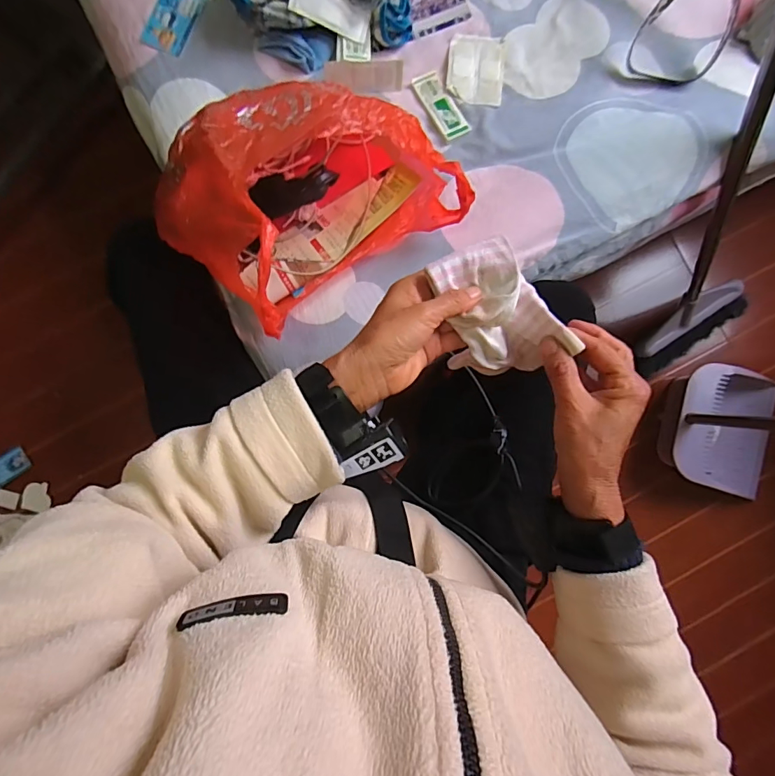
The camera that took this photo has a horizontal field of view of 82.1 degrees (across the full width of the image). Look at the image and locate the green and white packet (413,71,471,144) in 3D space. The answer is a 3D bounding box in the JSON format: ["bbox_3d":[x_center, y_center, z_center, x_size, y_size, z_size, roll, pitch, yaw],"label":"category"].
[{"bbox_3d":[0.063,-0.337,0.530,0.033,0.005,0.091,-27,89,-2],"label":"green and white packet"}]

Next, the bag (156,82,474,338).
[{"bbox_3d":[-0.075,-0.187,0.434,0.244,0.172,0.208,-43,89,-2],"label":"bag"}]

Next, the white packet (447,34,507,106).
[{"bbox_3d":[0.107,-0.384,0.536,0.067,0.006,0.083,7,88,-1],"label":"white packet"}]

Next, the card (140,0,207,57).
[{"bbox_3d":[-0.258,-0.446,0.537,0.051,0.004,0.084,27,92,-6],"label":"card"}]

